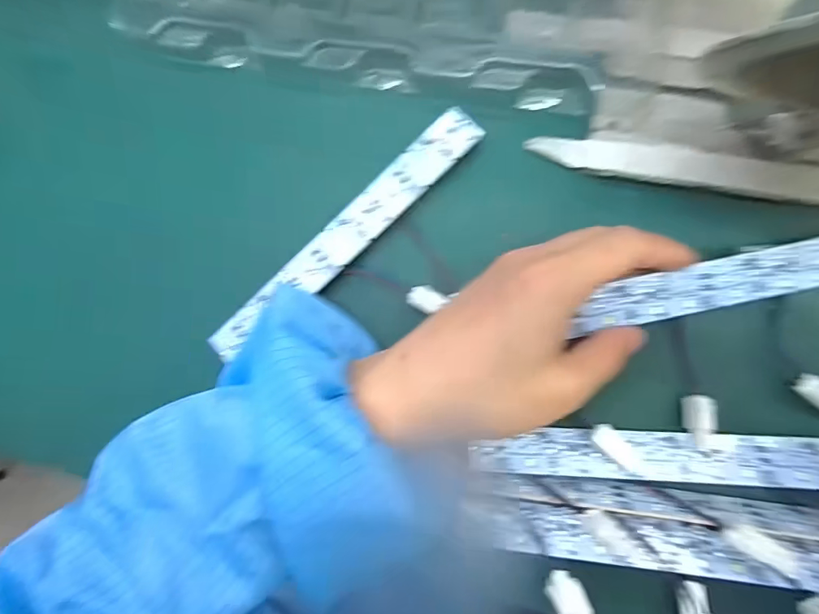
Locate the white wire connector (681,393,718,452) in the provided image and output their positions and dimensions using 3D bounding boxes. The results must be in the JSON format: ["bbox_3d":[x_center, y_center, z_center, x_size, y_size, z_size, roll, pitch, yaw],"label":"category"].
[{"bbox_3d":[0.148,0.059,0.234,0.014,0.007,0.027,-3,87,9],"label":"white wire connector"}]

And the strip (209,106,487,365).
[{"bbox_3d":[-0.038,-0.037,0.259,0.191,0.005,0.026,-43,81,4],"label":"strip"}]

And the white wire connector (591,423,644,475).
[{"bbox_3d":[0.106,0.072,0.235,0.011,0.008,0.031,-45,82,5],"label":"white wire connector"}]

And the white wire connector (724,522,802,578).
[{"bbox_3d":[0.157,0.107,0.204,0.028,0.004,0.011,27,89,41],"label":"white wire connector"}]

